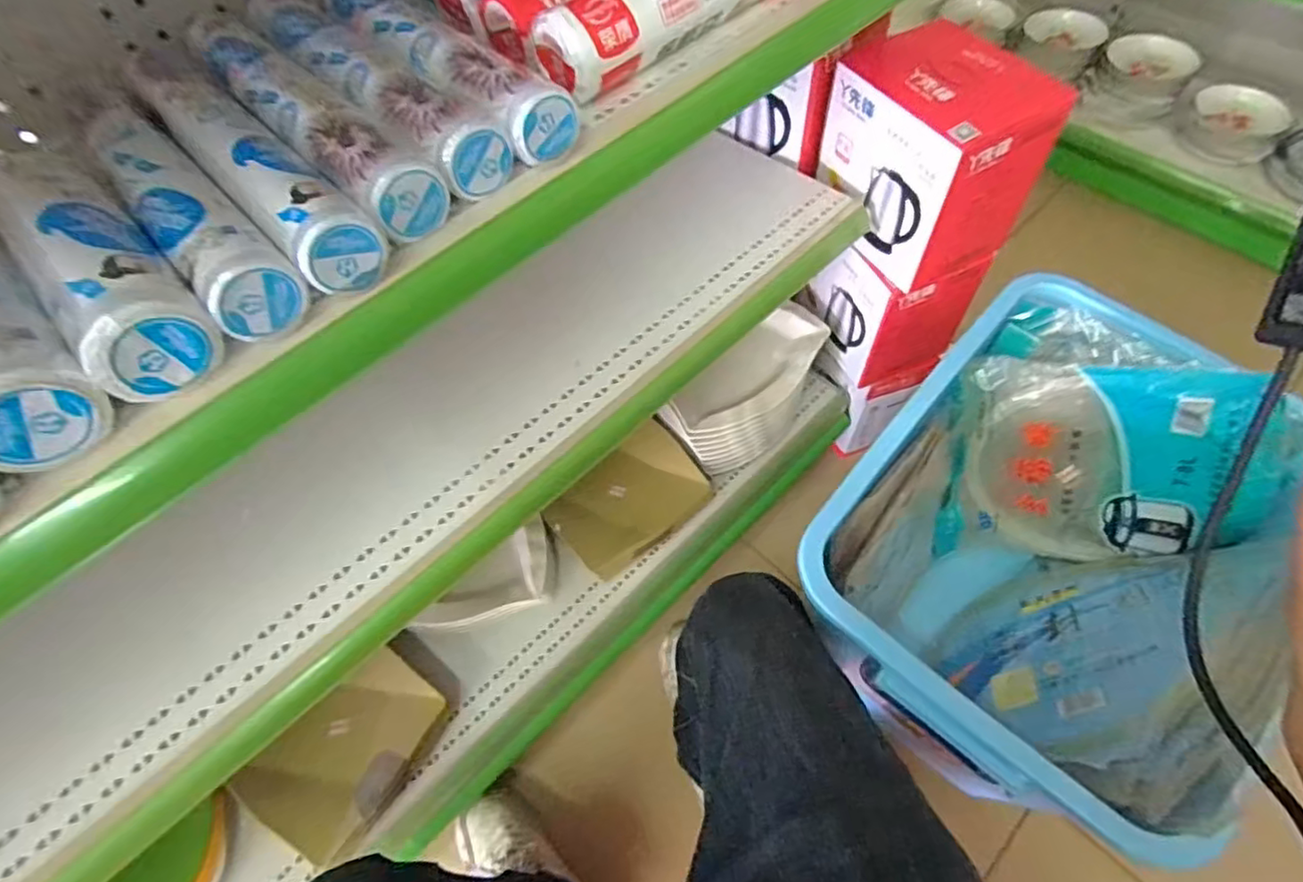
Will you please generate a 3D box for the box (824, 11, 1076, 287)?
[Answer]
[{"bbox_3d":[0.341,-0.351,0.793,0.163,0.201,0.206,-26,61,-12],"label":"box"}]

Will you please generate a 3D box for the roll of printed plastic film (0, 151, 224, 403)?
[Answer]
[{"bbox_3d":[-0.298,-0.096,0.349,0.052,0.054,0.172,-39,64,-18],"label":"roll of printed plastic film"}]

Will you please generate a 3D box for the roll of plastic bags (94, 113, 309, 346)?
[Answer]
[{"bbox_3d":[-0.277,-0.137,0.378,0.044,0.043,0.216,-40,64,-19],"label":"roll of plastic bags"}]

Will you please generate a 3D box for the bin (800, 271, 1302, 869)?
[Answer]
[{"bbox_3d":[0.392,0.118,0.713,0.315,0.314,0.491,34,67,22],"label":"bin"}]

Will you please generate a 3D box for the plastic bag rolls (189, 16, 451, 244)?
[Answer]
[{"bbox_3d":[-0.236,-0.221,0.424,0.044,0.039,0.289,-41,65,-19],"label":"plastic bag rolls"}]

